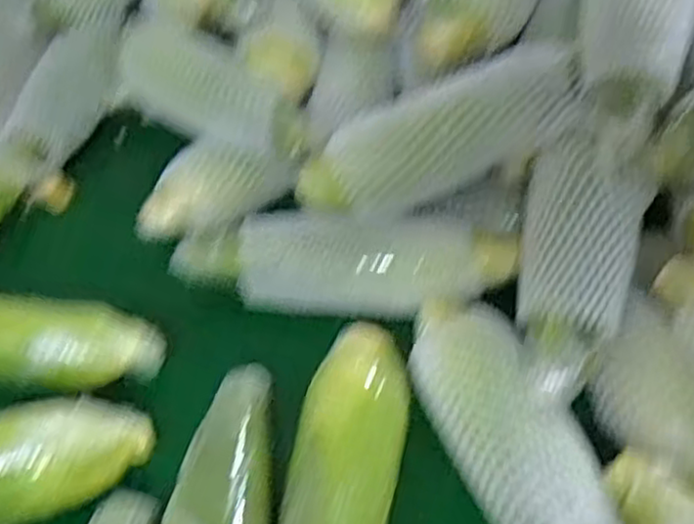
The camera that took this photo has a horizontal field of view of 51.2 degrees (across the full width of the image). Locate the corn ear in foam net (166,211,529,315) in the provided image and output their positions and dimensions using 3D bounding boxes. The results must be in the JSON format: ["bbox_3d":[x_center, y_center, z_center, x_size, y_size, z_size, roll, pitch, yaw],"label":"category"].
[{"bbox_3d":[-0.001,-0.002,0.549,0.253,0.048,0.062,3,50,0],"label":"corn ear in foam net"}]

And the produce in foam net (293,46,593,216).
[{"bbox_3d":[0.066,-0.088,0.525,0.205,0.058,0.058,-22,49,14],"label":"produce in foam net"}]

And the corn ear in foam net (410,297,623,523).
[{"bbox_3d":[0.106,0.118,0.440,0.070,0.050,0.261,-16,52,-15],"label":"corn ear in foam net"}]

